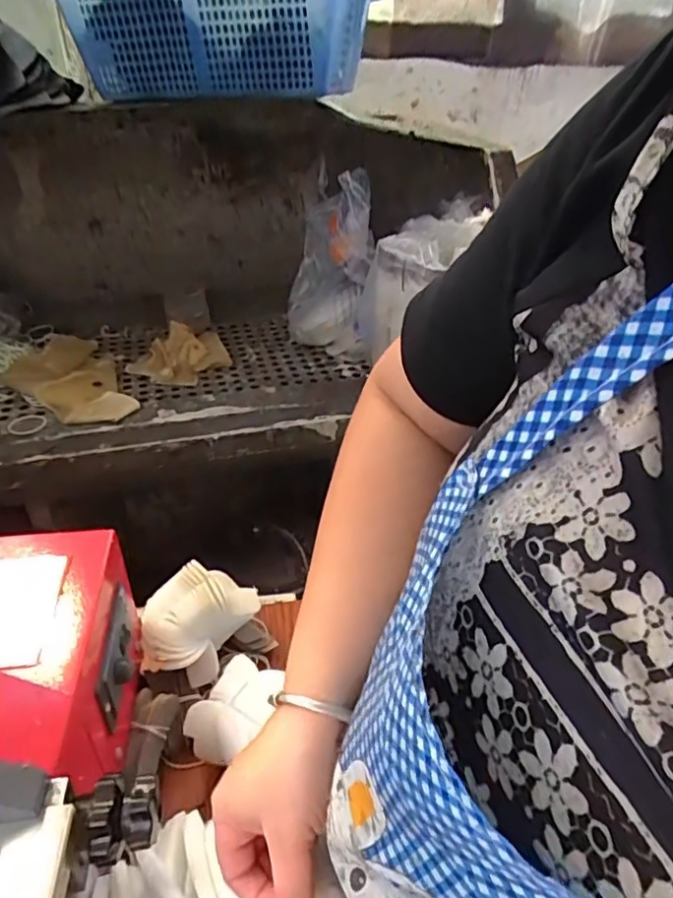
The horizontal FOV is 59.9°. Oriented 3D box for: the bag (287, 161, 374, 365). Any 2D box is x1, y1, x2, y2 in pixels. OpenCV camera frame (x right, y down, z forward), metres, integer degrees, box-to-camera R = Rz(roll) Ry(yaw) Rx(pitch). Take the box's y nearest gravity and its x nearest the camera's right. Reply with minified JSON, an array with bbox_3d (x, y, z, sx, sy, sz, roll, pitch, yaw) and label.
[{"bbox_3d":[-0.011,-0.275,0.913,0.127,0.243,0.185,1,42,-2],"label":"bag"}]

